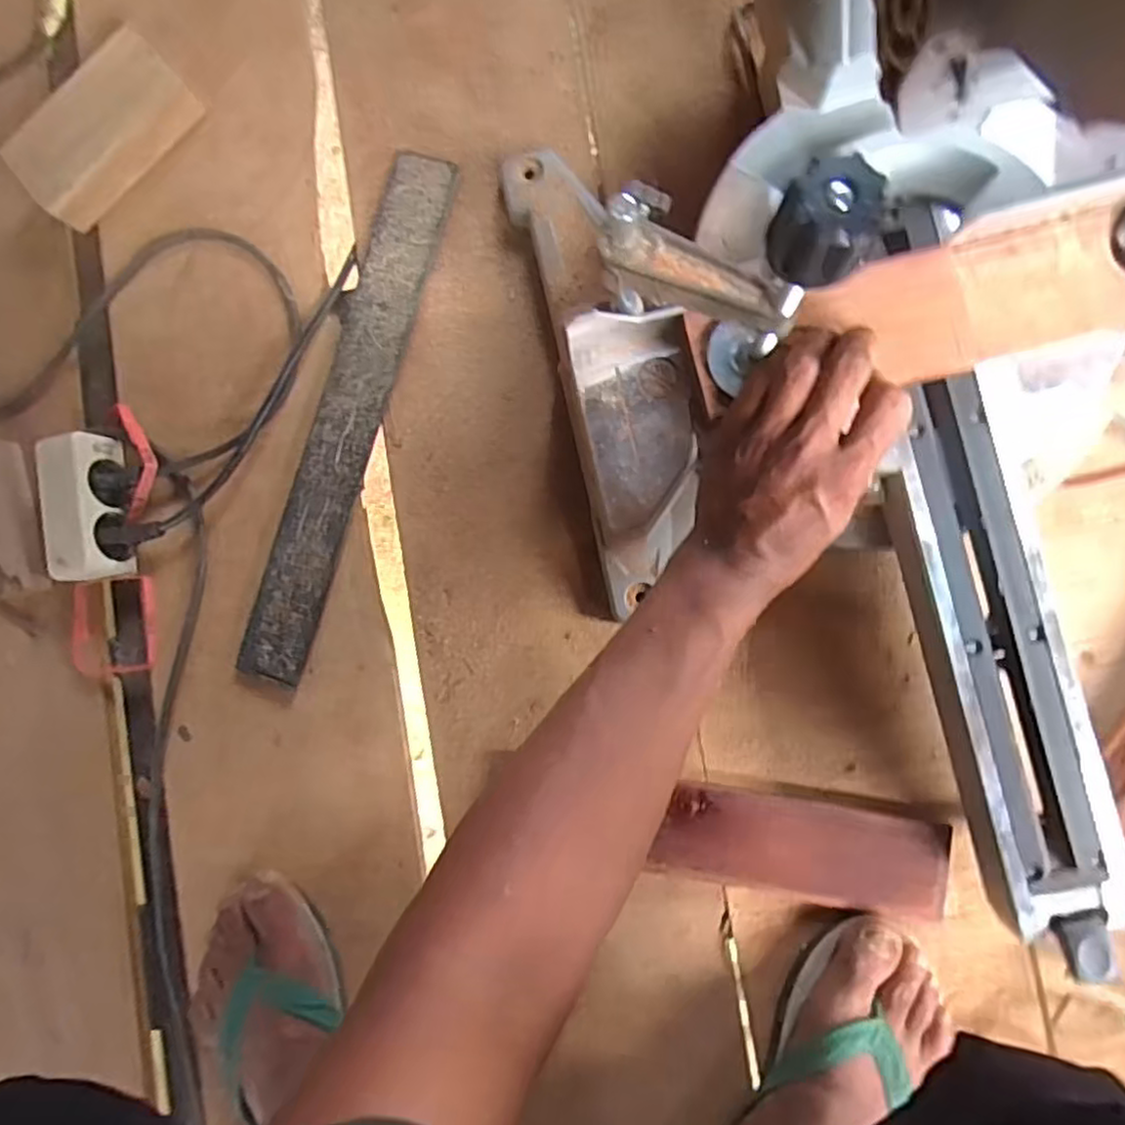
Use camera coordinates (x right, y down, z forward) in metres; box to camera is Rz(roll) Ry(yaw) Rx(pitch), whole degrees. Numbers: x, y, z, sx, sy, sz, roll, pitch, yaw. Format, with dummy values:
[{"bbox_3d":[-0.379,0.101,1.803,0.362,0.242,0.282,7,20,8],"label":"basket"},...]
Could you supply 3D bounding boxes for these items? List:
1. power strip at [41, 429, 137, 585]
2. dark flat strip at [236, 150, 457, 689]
[{"bbox_3d":[-0.351,-0.042,0.506,0.050,0.033,0.105,-2,87,5],"label":"power strip"},{"bbox_3d":[-0.160,-0.107,0.513,0.051,0.011,0.399,17,89,5],"label":"dark flat strip"}]

